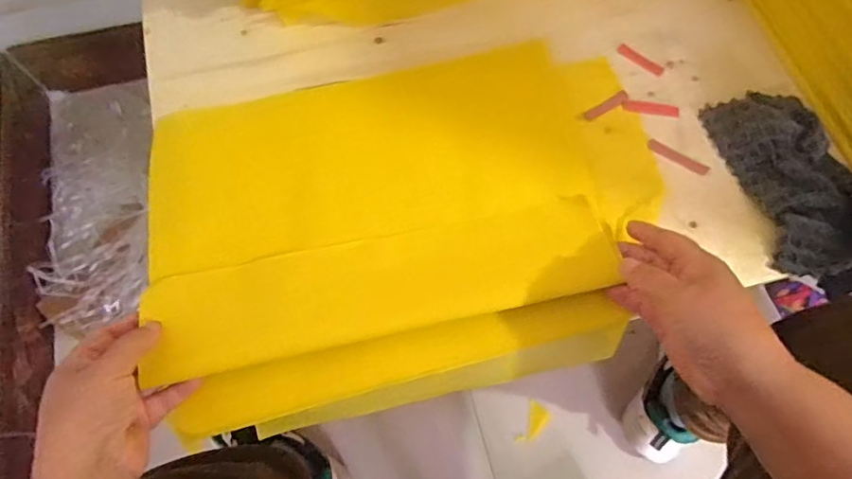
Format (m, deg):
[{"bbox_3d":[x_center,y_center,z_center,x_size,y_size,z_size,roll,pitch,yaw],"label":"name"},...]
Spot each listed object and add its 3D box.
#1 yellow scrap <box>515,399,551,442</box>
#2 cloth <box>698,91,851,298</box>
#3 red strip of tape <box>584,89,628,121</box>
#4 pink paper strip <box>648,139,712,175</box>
[{"bbox_3d":[0.156,0.270,0.774,0.033,0.004,0.063,31,72,10],"label":"yellow scrap"},{"bbox_3d":[0.315,-0.048,0.439,0.092,0.038,0.188,-12,70,-6],"label":"cloth"},{"bbox_3d":[0.162,-0.120,0.476,0.050,0.004,0.010,-33,73,-13],"label":"red strip of tape"},{"bbox_3d":[0.223,-0.073,0.467,0.056,0.004,0.011,31,72,10],"label":"pink paper strip"}]

